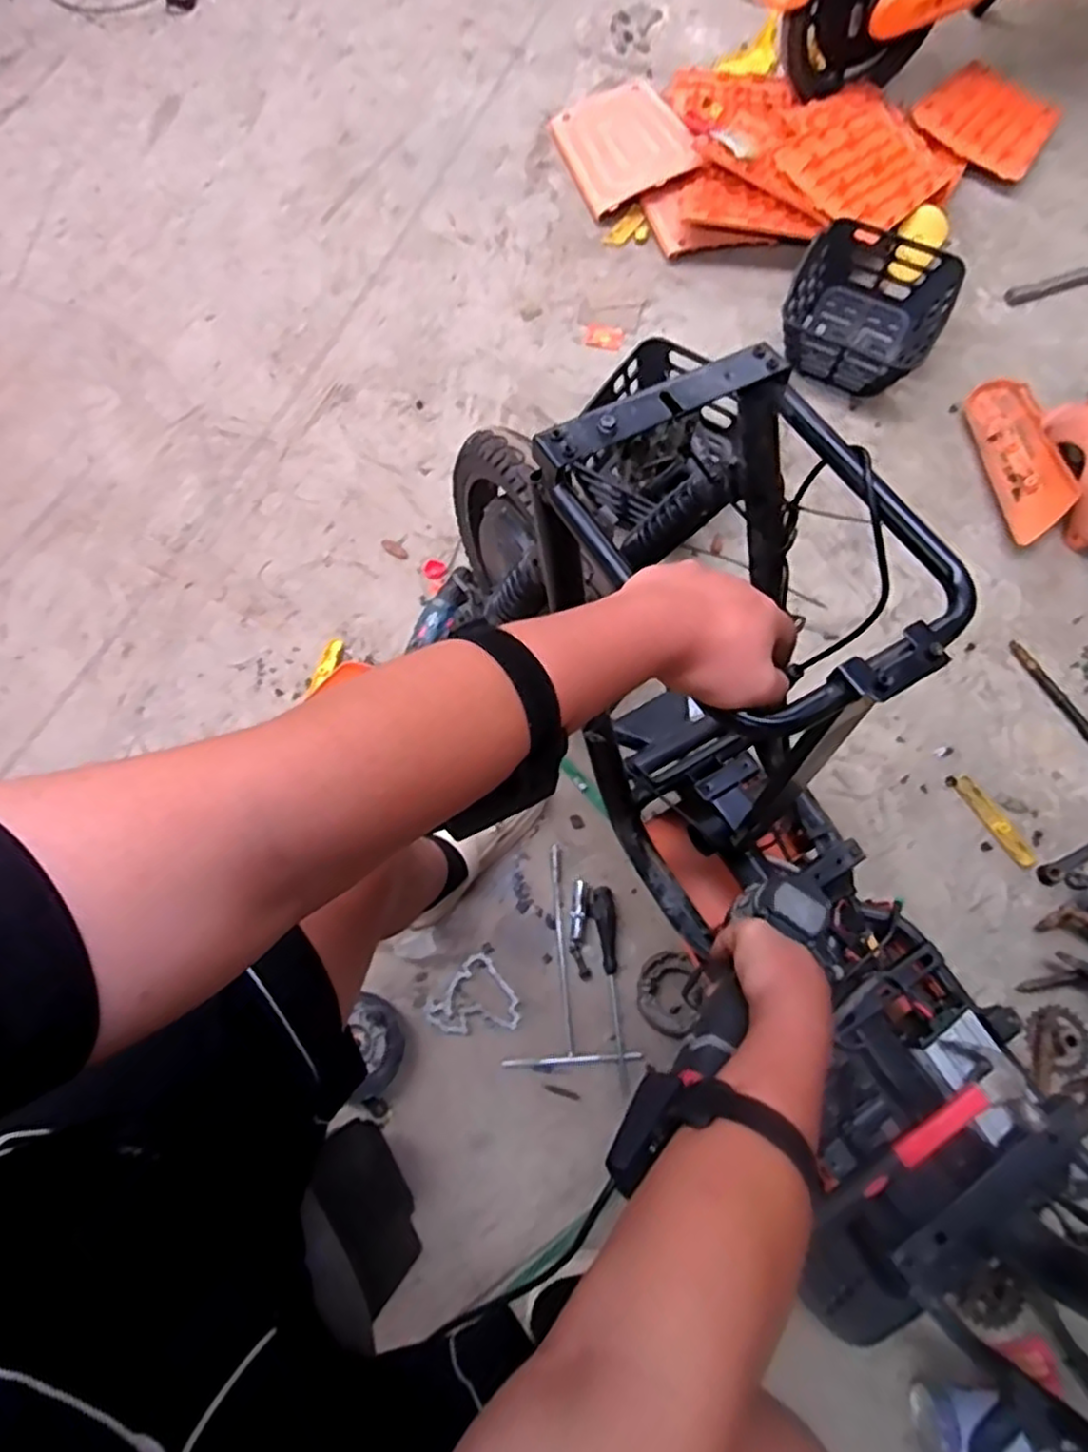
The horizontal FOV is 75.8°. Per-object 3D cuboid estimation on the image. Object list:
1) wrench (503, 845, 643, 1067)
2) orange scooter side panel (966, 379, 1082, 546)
[{"bbox_3d":[0.023,0.316,0.971,0.175,0.015,0.287,-5,69,-4],"label":"wrench"},{"bbox_3d":[0.892,-0.501,1.305,0.104,0.065,0.374,0,69,-2],"label":"orange scooter side panel"}]

